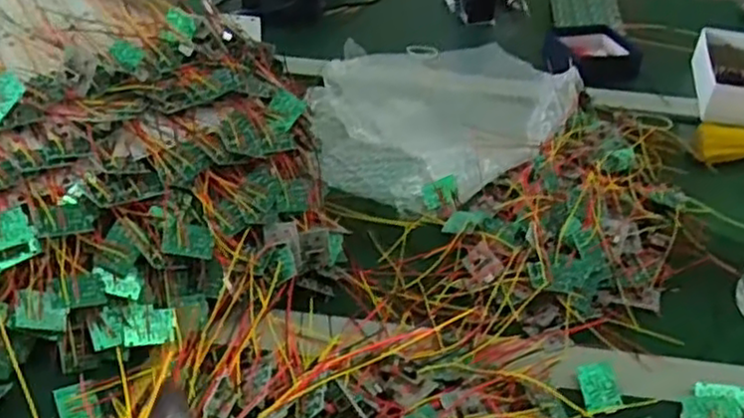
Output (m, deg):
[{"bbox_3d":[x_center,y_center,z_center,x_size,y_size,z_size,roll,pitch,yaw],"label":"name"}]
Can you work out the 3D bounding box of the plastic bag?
[{"bbox_3d":[0.081,-0.134,0.839,0.307,0.043,0.348,-6,38,-13],"label":"plastic bag"}]

